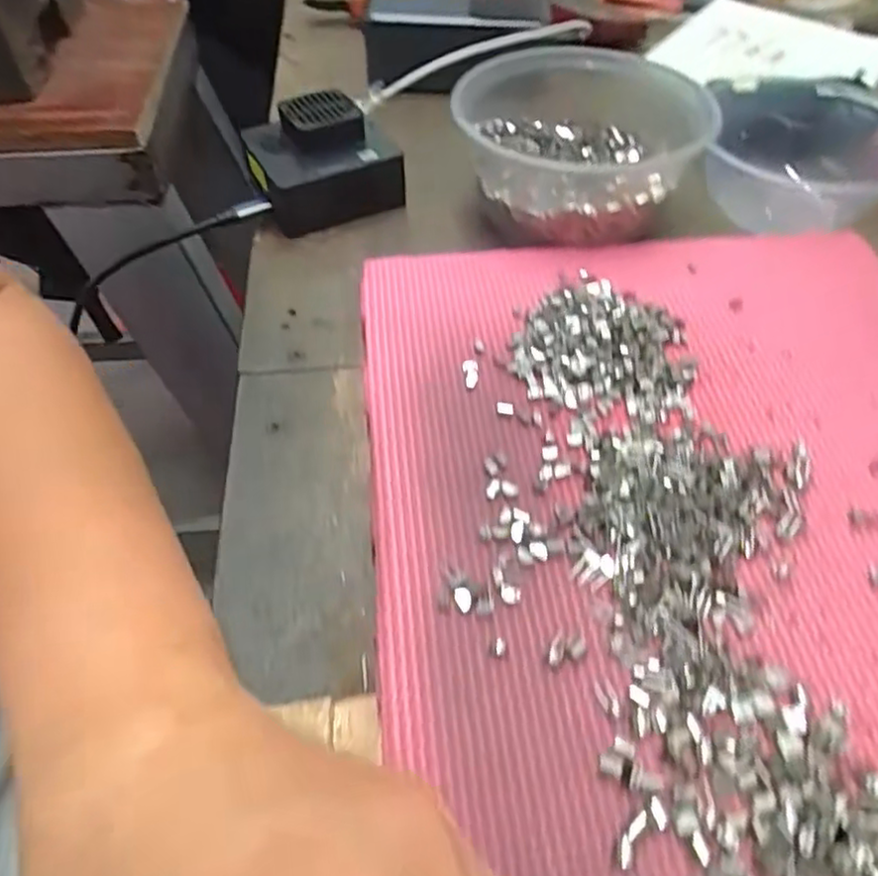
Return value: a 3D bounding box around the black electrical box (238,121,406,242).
[{"bbox_3d":[-0.067,-0.159,0.404,0.079,0.037,0.069,-22,54,-16],"label":"black electrical box"}]

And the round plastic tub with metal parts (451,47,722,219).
[{"bbox_3d":[0.077,-0.167,0.383,0.136,0.051,0.137,5,51,5],"label":"round plastic tub with metal parts"}]

